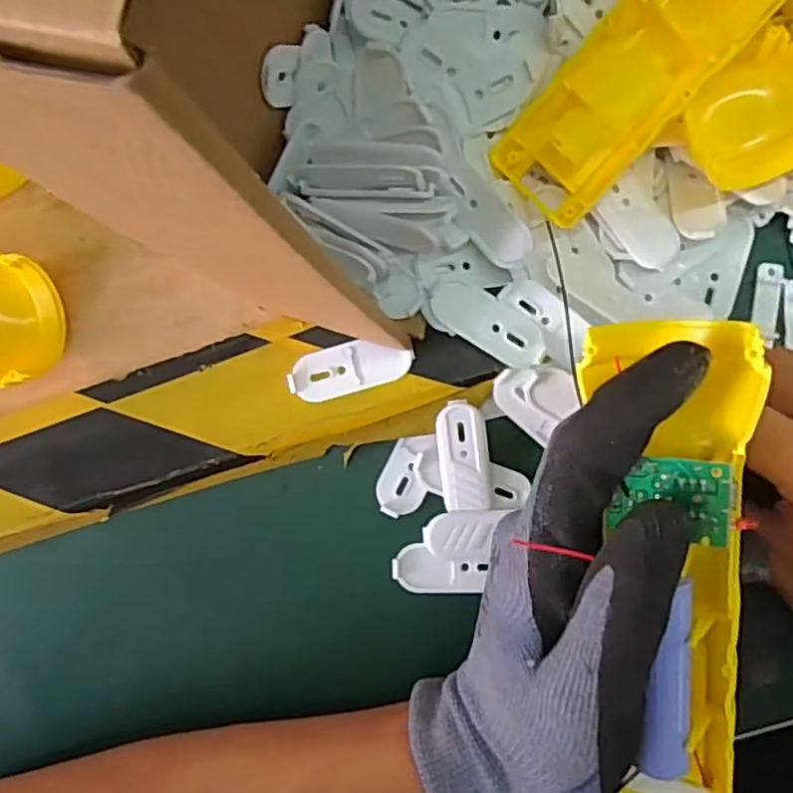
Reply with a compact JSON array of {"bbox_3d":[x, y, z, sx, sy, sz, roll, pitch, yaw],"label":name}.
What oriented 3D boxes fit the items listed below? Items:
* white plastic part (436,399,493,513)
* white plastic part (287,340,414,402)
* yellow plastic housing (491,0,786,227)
[{"bbox_3d":[0.027,0.025,0.270,0.020,0.007,0.044,-6,86,5],"label":"white plastic part"},{"bbox_3d":[-0.019,-0.011,0.267,0.049,0.004,0.020,-16,85,4],"label":"white plastic part"},{"bbox_3d":[0.101,-0.129,0.227,0.158,0.018,0.044,-43,84,19],"label":"yellow plastic housing"}]

